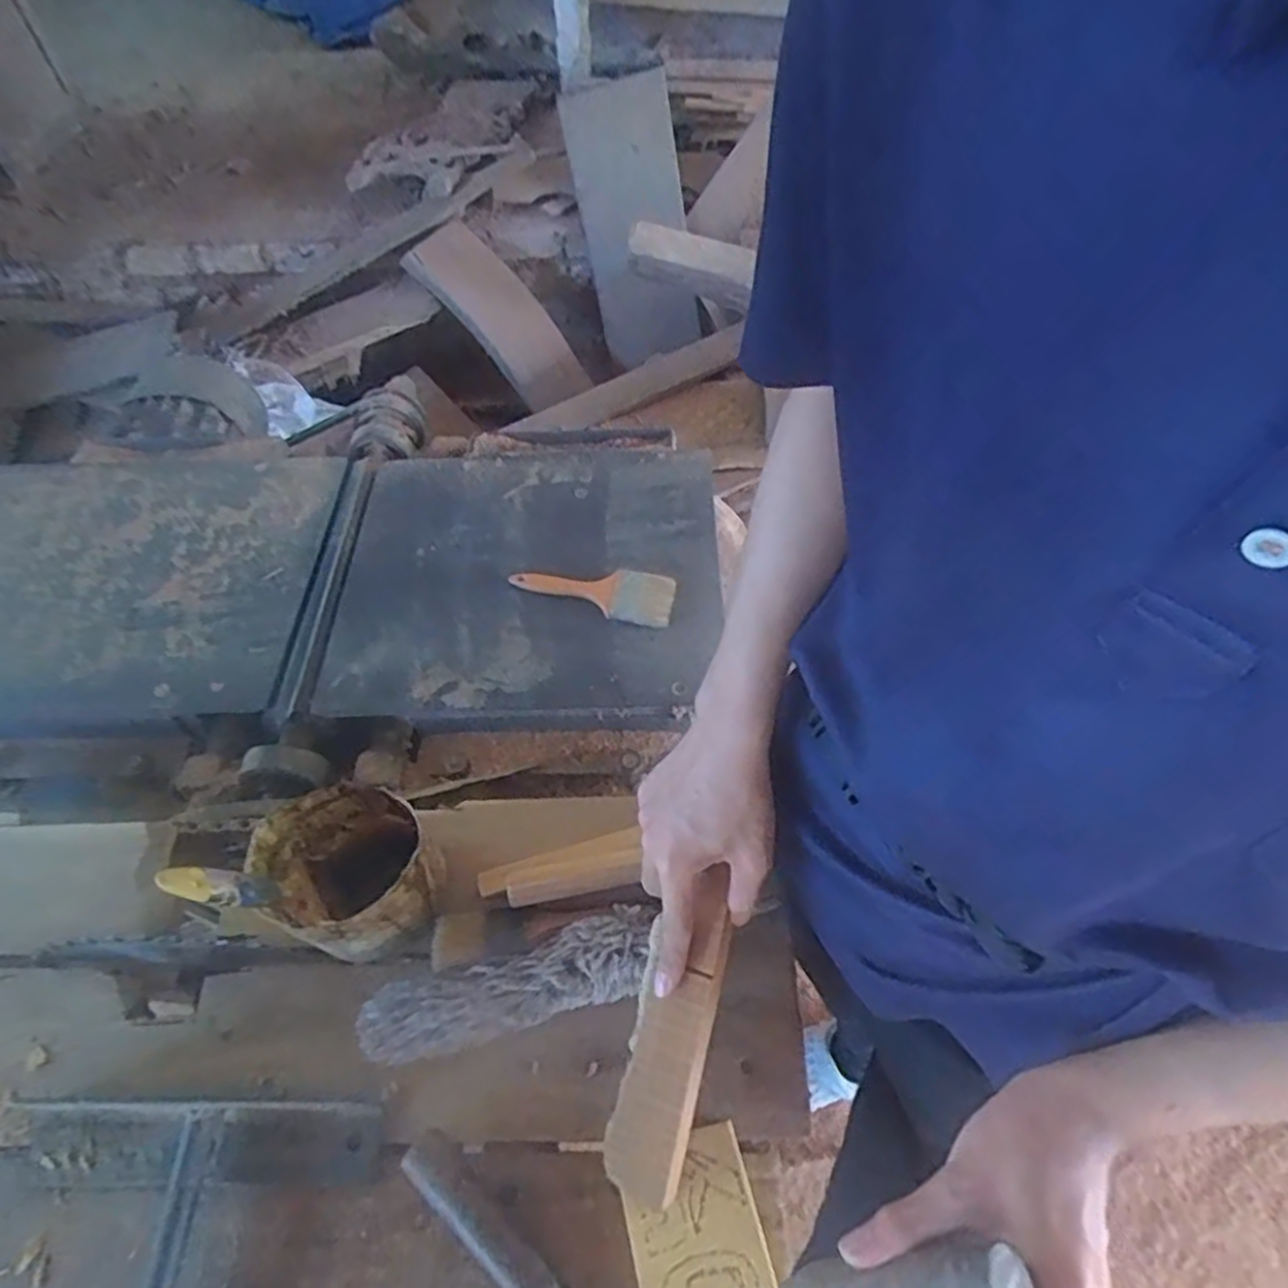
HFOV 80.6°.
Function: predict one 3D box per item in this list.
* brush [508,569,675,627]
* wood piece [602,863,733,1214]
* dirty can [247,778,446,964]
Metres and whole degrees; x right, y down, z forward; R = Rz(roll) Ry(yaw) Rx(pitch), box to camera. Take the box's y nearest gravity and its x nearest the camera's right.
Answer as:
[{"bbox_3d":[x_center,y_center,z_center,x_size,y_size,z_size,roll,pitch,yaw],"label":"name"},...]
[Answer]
[{"bbox_3d":[-0.060,-0.062,0.876,0.188,0.012,0.067,8,54,7],"label":"brush"},{"bbox_3d":[0.018,0.256,0.505,0.057,0.018,0.201,15,79,12],"label":"wood piece"},{"bbox_3d":[-0.223,0.175,0.589,0.111,0.096,0.114,-1,54,2],"label":"dirty can"}]

